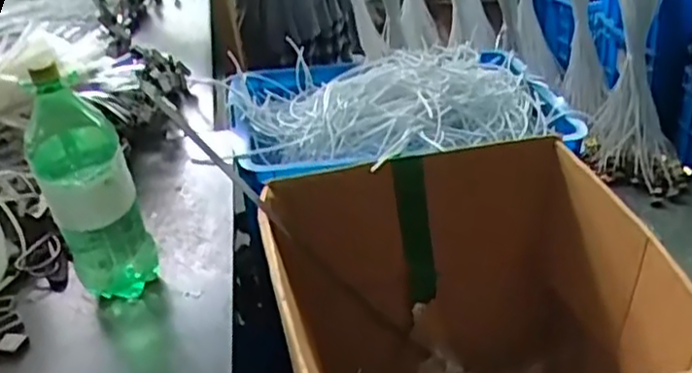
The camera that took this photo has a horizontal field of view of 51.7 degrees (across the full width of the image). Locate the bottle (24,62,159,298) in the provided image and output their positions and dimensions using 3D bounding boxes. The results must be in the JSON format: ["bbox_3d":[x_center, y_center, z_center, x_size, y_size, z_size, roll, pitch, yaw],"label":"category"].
[{"bbox_3d":[-0.317,0.011,0.895,0.097,0.303,0.116,-19,36,-17],"label":"bottle"}]

